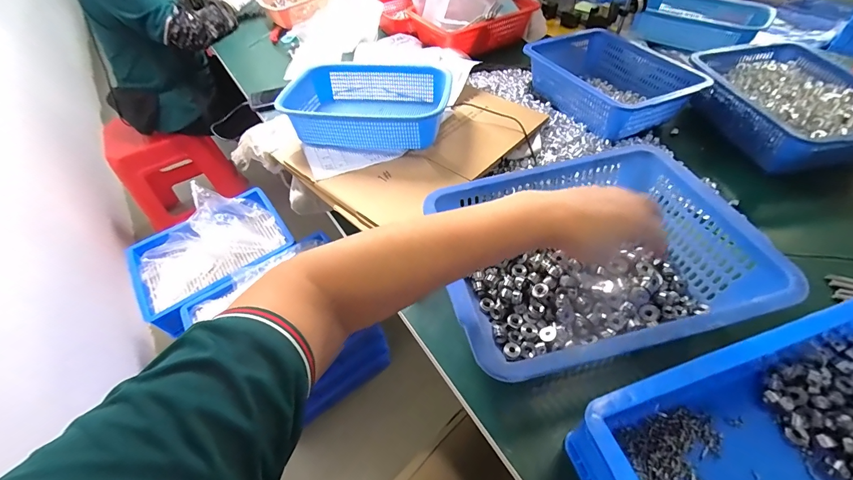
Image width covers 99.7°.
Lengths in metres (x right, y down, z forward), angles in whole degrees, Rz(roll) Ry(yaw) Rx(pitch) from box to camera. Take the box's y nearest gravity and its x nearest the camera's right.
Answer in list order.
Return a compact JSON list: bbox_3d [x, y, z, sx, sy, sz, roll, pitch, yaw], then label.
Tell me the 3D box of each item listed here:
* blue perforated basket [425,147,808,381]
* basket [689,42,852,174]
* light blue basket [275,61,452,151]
[{"bbox_3d":[0.204,0.024,0.461,0.343,0.103,0.266,-12,51,-6],"label":"blue perforated basket"},{"bbox_3d":[0.667,-0.241,0.677,0.228,0.108,0.313,-13,52,-6],"label":"basket"},{"bbox_3d":[-0.100,-0.243,0.649,0.281,0.073,0.193,1,51,5],"label":"light blue basket"}]

